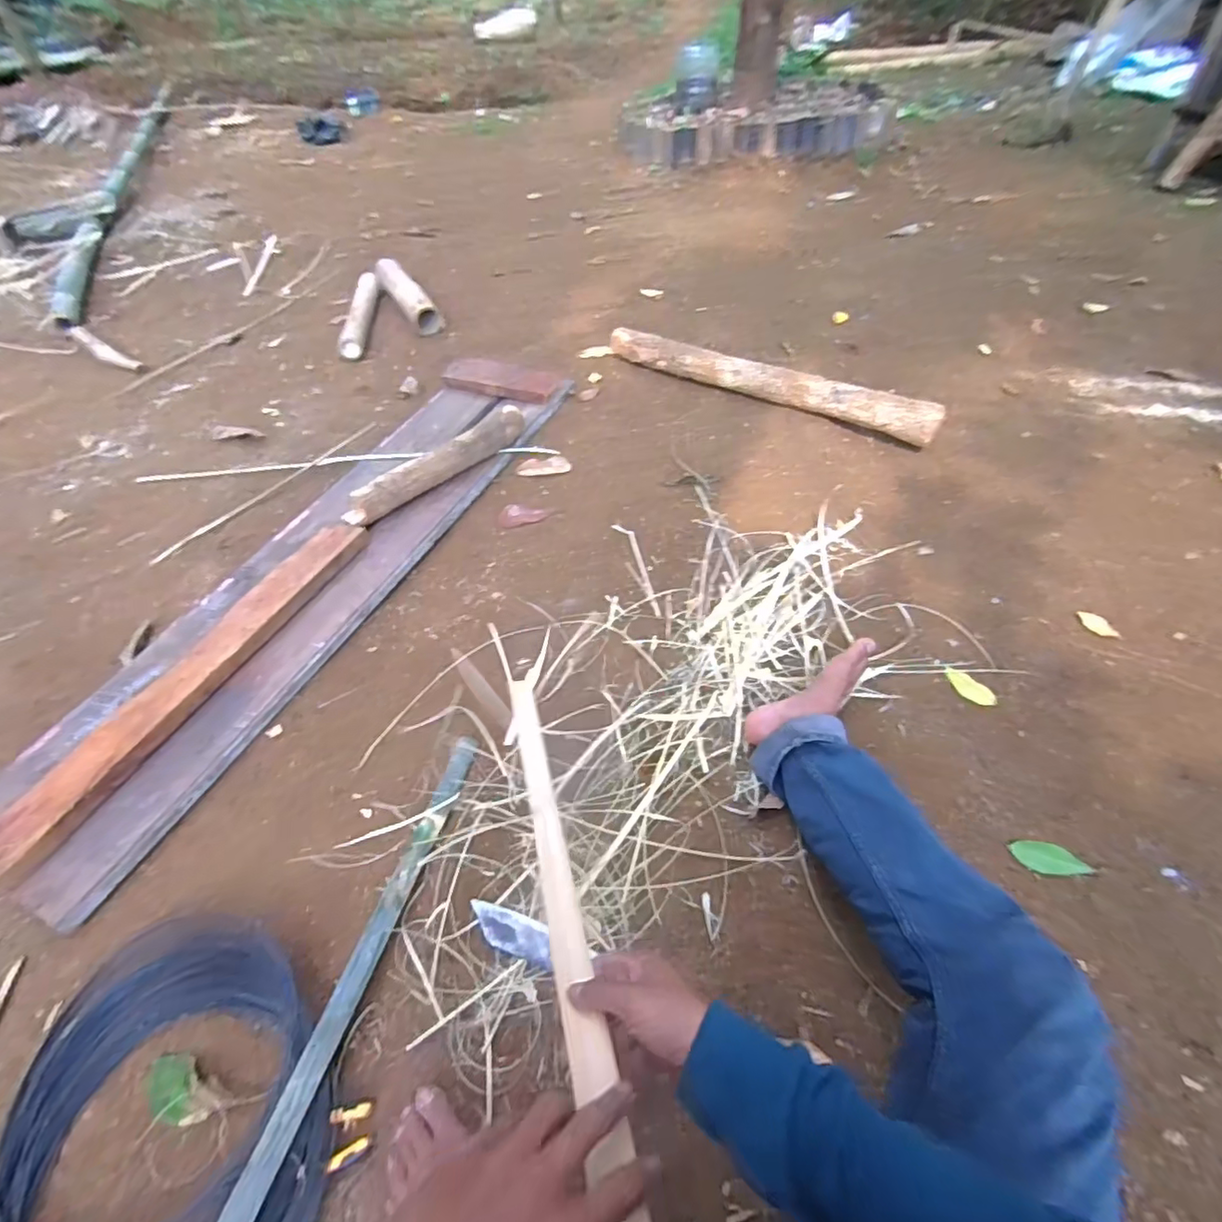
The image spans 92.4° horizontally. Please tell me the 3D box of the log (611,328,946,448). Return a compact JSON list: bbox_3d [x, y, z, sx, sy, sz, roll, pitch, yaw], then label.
[{"bbox_3d":[0.360,-0.584,1.452,0.859,0.085,0.081,26,56,24],"label":"log"}]

